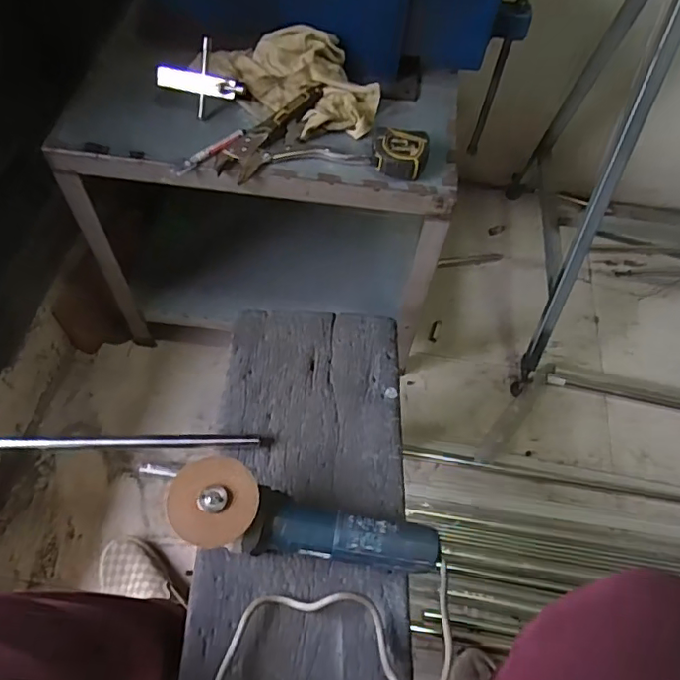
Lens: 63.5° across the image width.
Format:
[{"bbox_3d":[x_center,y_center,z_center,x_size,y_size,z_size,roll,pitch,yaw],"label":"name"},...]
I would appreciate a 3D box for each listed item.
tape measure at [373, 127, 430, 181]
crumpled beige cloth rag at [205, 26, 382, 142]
[{"bbox_3d":[0.087,-0.272,0.793,0.079,0.033,0.073,6,58,0],"label":"tape measure"},{"bbox_3d":[-0.068,-0.392,0.833,0.259,0.080,0.150,5,58,0],"label":"crumpled beige cloth rag"}]

